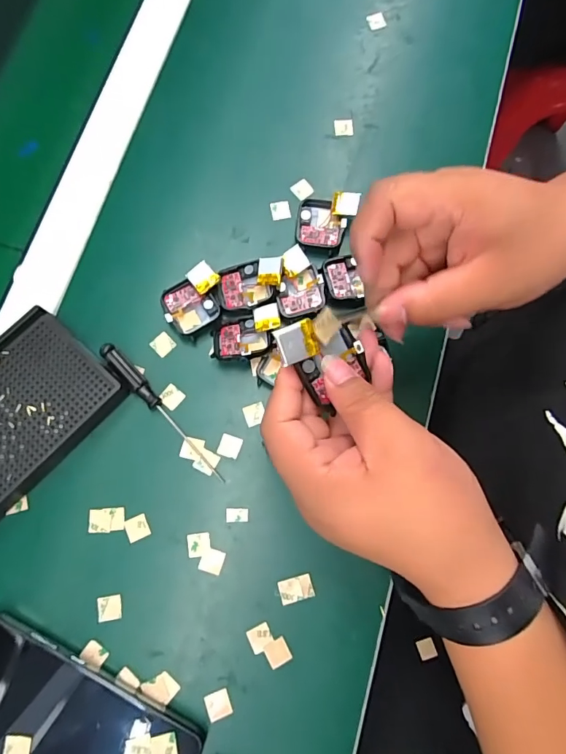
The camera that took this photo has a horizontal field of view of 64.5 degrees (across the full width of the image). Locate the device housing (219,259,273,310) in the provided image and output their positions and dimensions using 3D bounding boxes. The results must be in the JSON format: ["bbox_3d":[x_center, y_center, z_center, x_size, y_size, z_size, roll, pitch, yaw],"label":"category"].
[{"bbox_3d":[-0.031,-0.071,0.348,0.038,0.011,0.038,-16,77,-4],"label":"device housing"}]

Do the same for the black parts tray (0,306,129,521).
[{"bbox_3d":[-0.194,0.027,0.323,0.095,0.022,0.137,44,80,9],"label":"black parts tray"}]

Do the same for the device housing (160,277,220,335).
[{"bbox_3d":[-0.071,-0.055,0.346,0.040,0.012,0.041,-21,78,-5],"label":"device housing"}]

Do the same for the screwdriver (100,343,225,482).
[{"bbox_3d":[-0.088,0.024,0.329,0.012,0.018,0.130,-44,81,-10],"label":"screwdriver"}]

